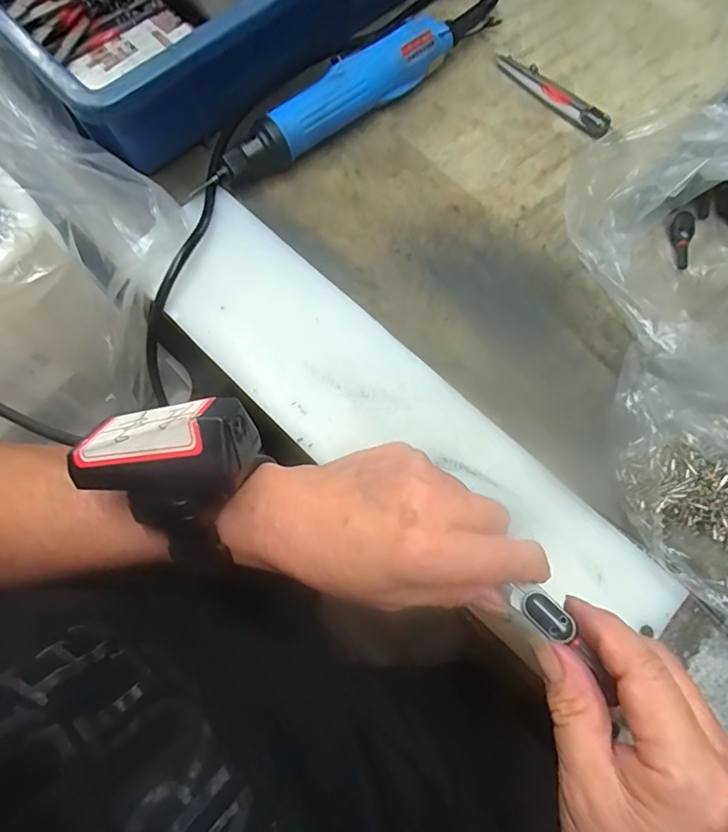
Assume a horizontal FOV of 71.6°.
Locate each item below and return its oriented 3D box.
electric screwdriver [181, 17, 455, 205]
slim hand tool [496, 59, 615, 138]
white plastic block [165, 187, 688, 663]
[{"bbox_3d":[-0.029,-0.226,0.373,0.224,0.036,0.028,-36,77,-10],"label":"electric screwdriver"},{"bbox_3d":[0.150,-0.253,0.396,0.022,0.010,0.106,-39,77,-10],"label":"slim hand tool"},{"bbox_3d":[0.014,0.004,0.314,0.369,0.017,0.090,42,78,11],"label":"white plastic block"}]

